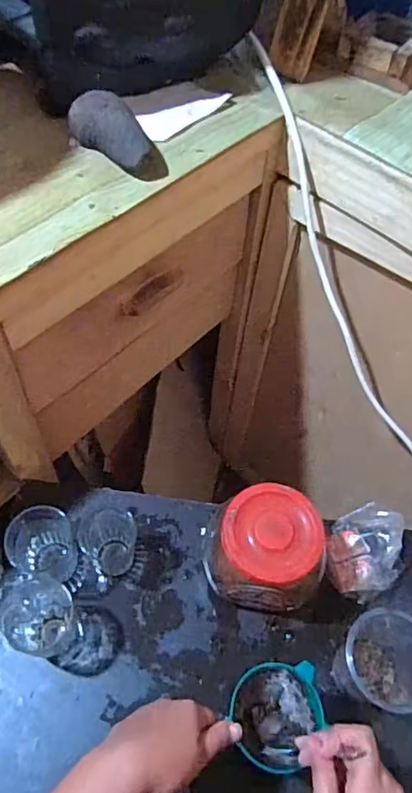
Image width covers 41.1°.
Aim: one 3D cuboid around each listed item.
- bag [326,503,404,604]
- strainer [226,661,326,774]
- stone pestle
[{"bbox_3d":[0.195,0.184,0.666,0.090,0.043,0.118,31,61,16],"label":"bag"},{"bbox_3d":[0.066,0.294,0.504,0.074,0.046,0.084,-7,60,-8],"label":"strainer"},{"bbox_3d":[-0.096,-0.295,0.610,0.125,0.049,0.054,40,64,18],"label":"stone pestle"}]

